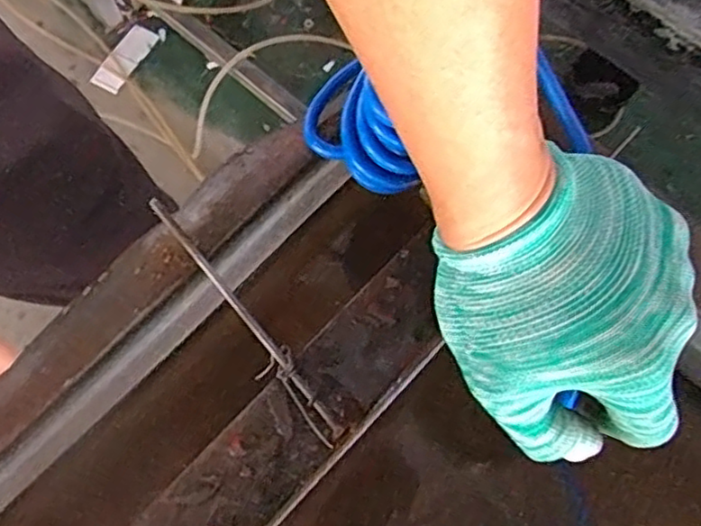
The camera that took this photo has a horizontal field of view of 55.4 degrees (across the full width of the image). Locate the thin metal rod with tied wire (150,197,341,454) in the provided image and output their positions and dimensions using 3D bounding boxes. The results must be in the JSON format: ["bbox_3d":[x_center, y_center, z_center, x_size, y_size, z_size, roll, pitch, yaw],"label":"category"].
[{"bbox_3d":[-0.054,0.025,0.333,0.018,0.009,0.152,-33,75,-11],"label":"thin metal rod with tied wire"}]

